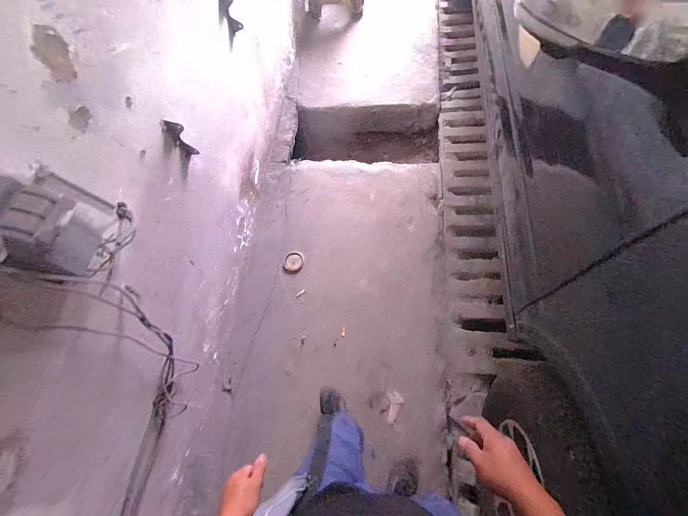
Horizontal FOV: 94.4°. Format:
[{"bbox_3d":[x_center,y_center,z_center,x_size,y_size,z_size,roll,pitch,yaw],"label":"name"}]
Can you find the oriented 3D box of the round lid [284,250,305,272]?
[{"bbox_3d":[-0.238,0.016,1.521,0.092,0.012,0.097,-3,66,6],"label":"round lid"}]

